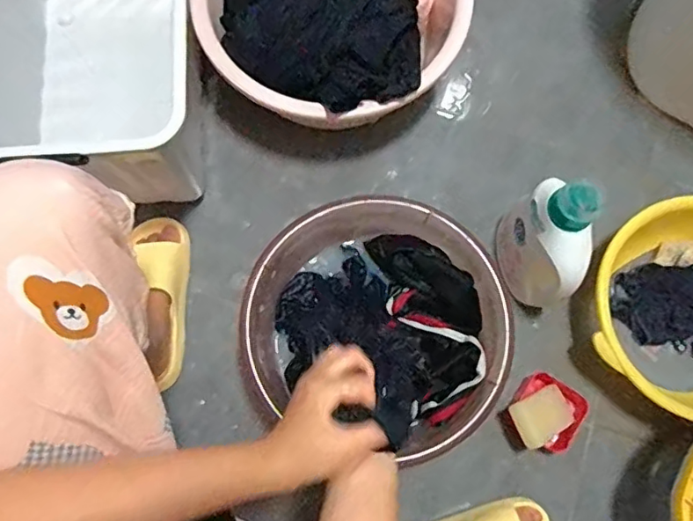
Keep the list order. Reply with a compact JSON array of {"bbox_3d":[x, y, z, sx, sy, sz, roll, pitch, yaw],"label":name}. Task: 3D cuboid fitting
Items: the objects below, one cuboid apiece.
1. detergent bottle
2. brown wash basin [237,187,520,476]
[{"bbox_3d":[0.262,-0.021,0.739,0.068,0.227,0.145,-14,77,-5],"label":"detergent bottle"},{"bbox_3d":[0.042,0.083,0.788,0.334,0.129,0.313,0,76,-2],"label":"brown wash basin"}]

